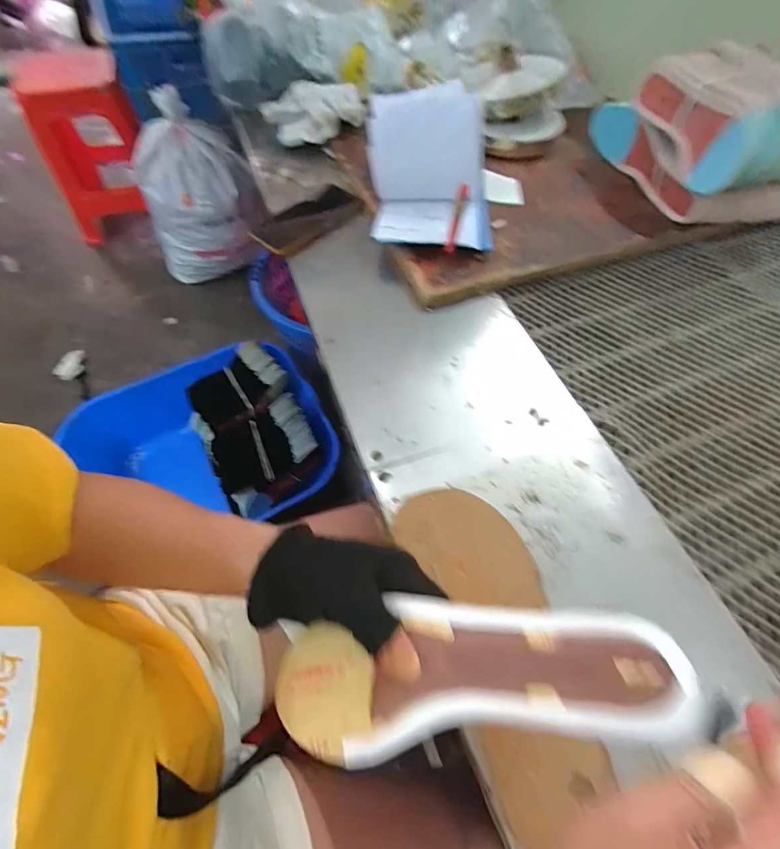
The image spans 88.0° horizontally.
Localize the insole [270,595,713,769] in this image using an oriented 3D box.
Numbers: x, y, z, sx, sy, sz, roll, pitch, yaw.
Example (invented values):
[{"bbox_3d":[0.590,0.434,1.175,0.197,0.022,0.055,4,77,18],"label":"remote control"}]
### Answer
[{"bbox_3d":[0.035,0.133,0.218,0.215,0.021,0.069,-12,58,12],"label":"insole"}]

